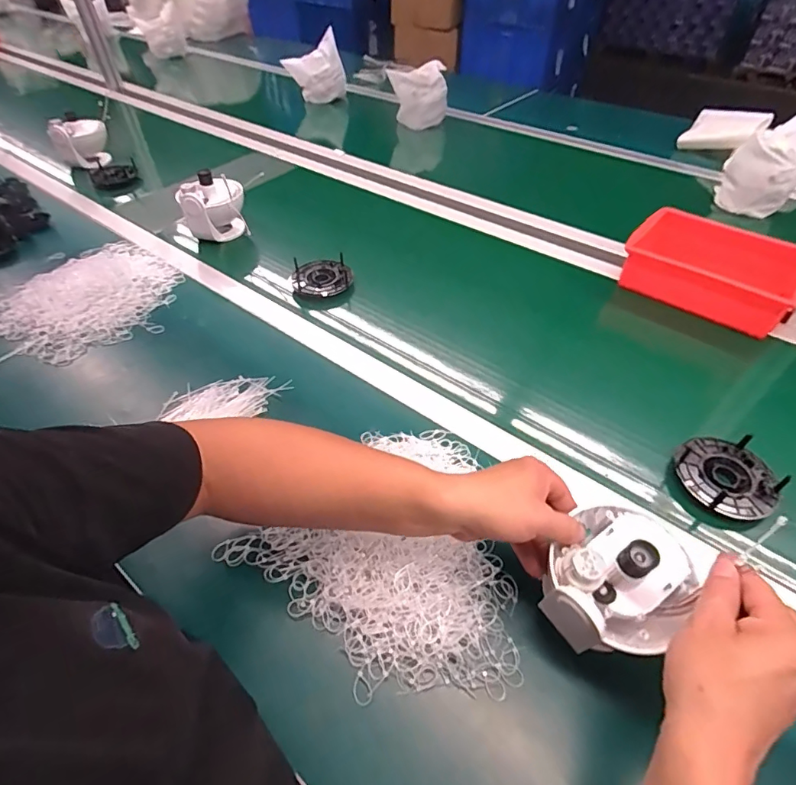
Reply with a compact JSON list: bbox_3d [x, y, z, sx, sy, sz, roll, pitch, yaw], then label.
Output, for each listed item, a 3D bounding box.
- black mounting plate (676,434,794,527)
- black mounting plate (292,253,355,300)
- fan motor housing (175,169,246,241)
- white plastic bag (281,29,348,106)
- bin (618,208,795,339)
[{"bbox_3d":[0.363,0.091,0.518,0.096,0.029,0.098,0,48,0],"label":"black mounting plate"},{"bbox_3d":[-0.131,-0.196,0.806,0.100,0.034,0.088,-7,49,-6],"label":"black mounting plate"},{"bbox_3d":[-0.342,-0.339,0.890,0.110,0.130,0.087,-16,50,-13],"label":"fan motor housing"},{"bbox_3d":[-0.258,-1.003,1.456,0.184,0.178,0.126,-4,49,-4],"label":"white plastic bag"},{"bbox_3d":[0.503,-0.199,0.759,0.246,0.080,0.161,36,57,27],"label":"bin"}]

